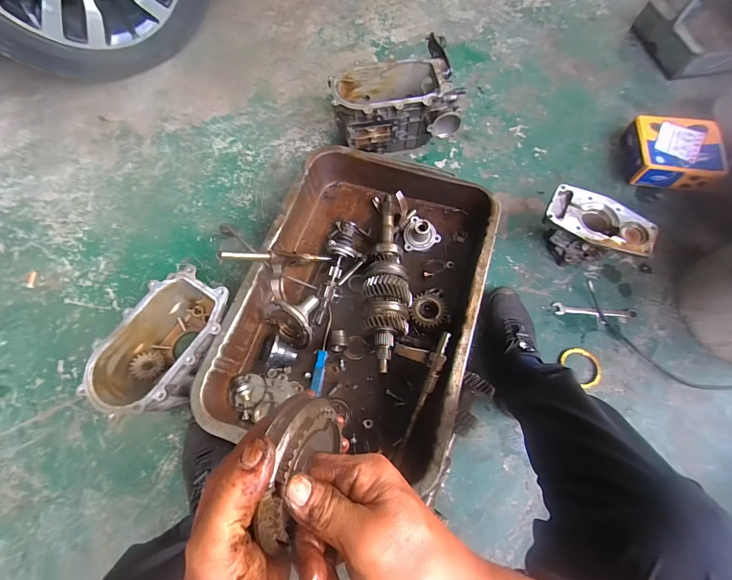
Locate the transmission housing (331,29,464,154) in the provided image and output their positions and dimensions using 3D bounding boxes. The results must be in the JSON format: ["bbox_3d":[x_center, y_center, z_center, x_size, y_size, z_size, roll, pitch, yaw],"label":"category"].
[{"bbox_3d":[0.067,-0.446,0.847,0.290,0.136,0.165,-5,69,-1],"label":"transmission housing"}]

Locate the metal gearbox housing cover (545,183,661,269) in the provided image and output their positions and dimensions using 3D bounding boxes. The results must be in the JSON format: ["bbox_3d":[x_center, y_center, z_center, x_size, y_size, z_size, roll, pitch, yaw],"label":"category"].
[{"bbox_3d":[0.475,-0.122,0.733,0.203,0.151,0.104,36,73,13],"label":"metal gearbox housing cover"}]

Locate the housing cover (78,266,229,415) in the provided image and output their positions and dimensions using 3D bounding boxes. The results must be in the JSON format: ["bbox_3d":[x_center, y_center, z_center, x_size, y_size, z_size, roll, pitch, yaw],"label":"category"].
[{"bbox_3d":[-0.371,0.107,0.662,0.182,0.125,0.267,17,70,7],"label":"housing cover"}]

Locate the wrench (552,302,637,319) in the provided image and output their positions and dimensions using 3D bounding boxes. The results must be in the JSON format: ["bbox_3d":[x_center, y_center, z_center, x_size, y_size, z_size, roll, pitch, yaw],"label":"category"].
[{"bbox_3d":[0.499,0.045,0.743,0.171,0.016,0.028,5,69,2],"label":"wrench"}]

